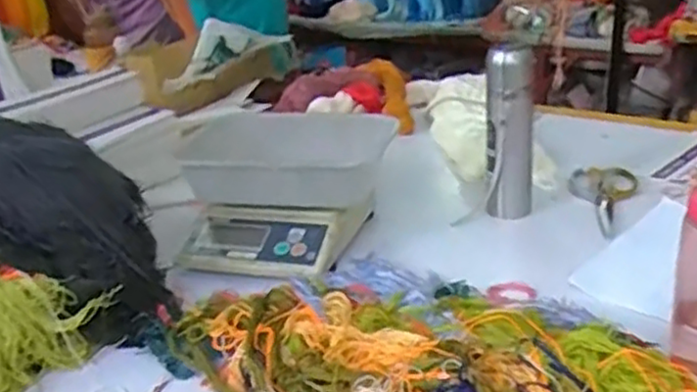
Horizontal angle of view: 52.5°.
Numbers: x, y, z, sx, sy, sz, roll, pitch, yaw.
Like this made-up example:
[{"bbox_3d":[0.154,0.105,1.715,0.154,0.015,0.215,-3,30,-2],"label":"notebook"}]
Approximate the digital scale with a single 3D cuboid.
[{"bbox_3d":[-0.079,-0.025,0.947,0.203,0.133,0.301,4,24,19],"label":"digital scale"}]

